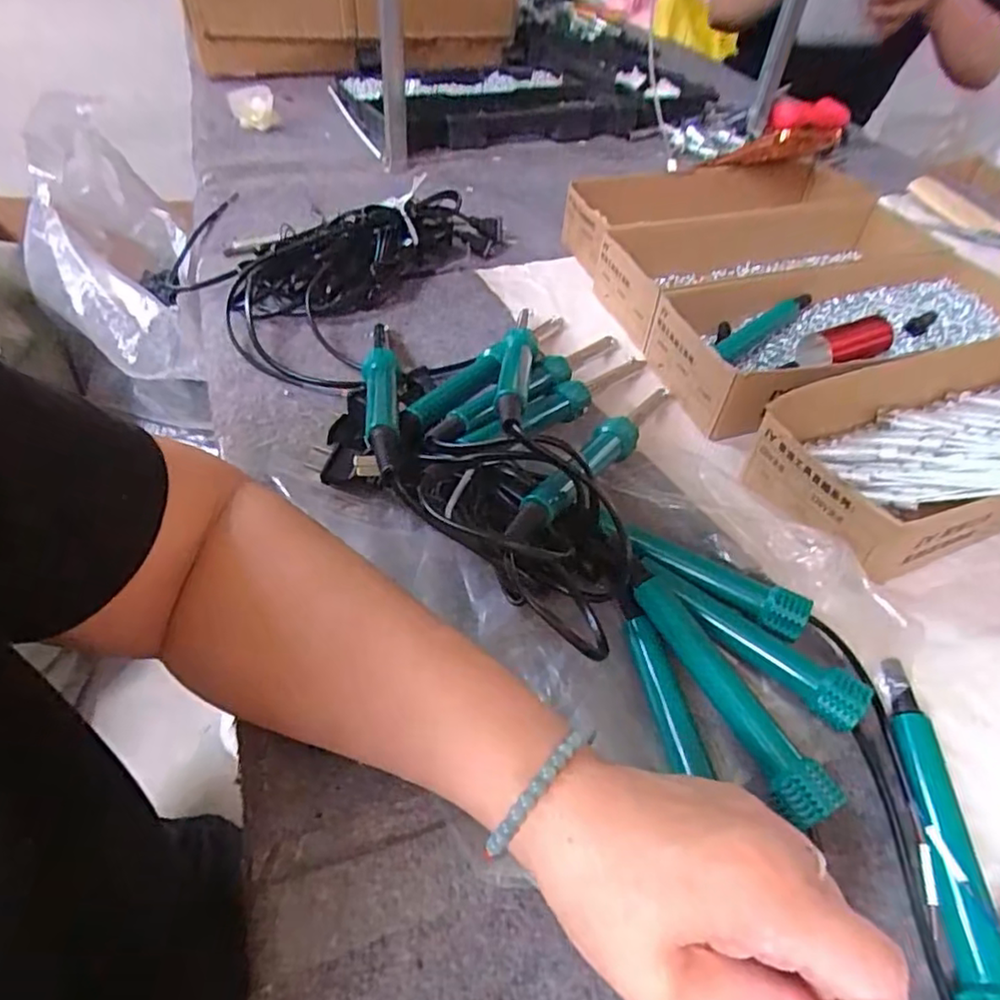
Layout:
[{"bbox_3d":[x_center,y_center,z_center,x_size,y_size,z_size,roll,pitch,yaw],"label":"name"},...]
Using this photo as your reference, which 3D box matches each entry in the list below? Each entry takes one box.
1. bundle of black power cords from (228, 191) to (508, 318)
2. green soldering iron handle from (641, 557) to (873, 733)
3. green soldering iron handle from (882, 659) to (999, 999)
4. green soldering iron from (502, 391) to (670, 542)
[{"bbox_3d":[-0.103,-0.213,0.534,0.257,0.057,0.078,-30,55,-28],"label":"bundle of black power cords"},{"bbox_3d":[0.120,0.067,0.305,0.112,0.024,0.020,35,54,26],"label":"green soldering iron handle"},{"bbox_3d":[0.182,0.134,0.254,0.028,0.021,0.143,9,47,5],"label":"green soldering iron handle"},{"bbox_3d":[0.062,-0.030,0.361,0.020,0.022,0.227,24,32,18],"label":"green soldering iron"}]

